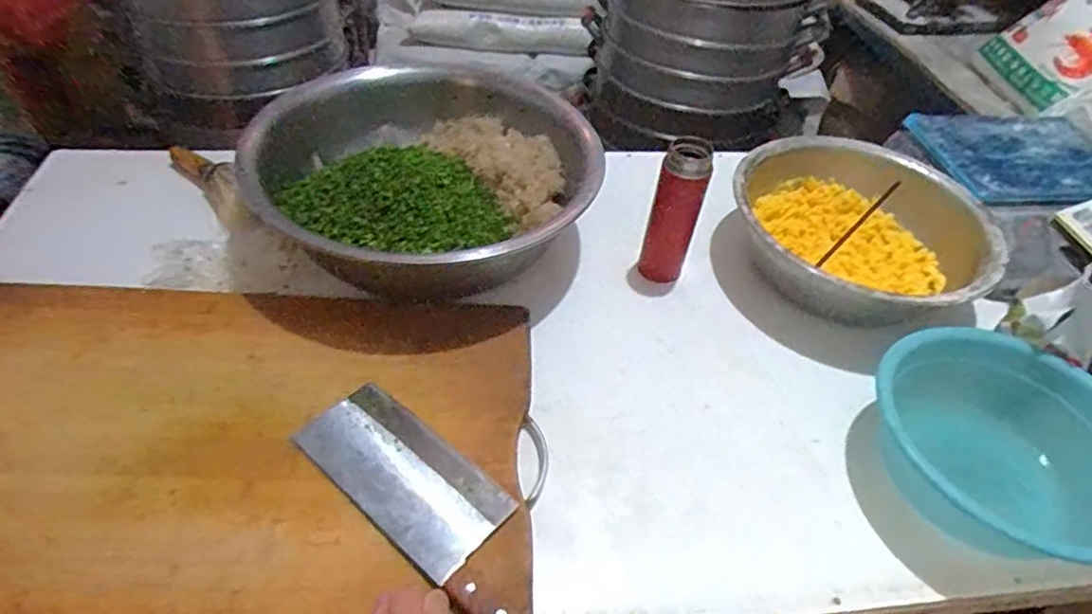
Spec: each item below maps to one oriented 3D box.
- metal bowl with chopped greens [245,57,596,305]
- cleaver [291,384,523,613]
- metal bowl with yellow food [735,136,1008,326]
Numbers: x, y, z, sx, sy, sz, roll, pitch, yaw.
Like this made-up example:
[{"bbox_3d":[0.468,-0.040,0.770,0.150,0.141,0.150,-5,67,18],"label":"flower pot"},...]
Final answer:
[{"bbox_3d":[-0.159,-0.185,0.901,0.437,0.141,0.461,3,46,-4],"label":"metal bowl with chopped greens"},{"bbox_3d":[-0.104,0.194,0.615,0.340,0.030,0.107,35,52,25],"label":"cleaver"},{"bbox_3d":[0.444,-0.108,0.916,0.339,0.110,0.326,3,46,-4],"label":"metal bowl with yellow food"}]

